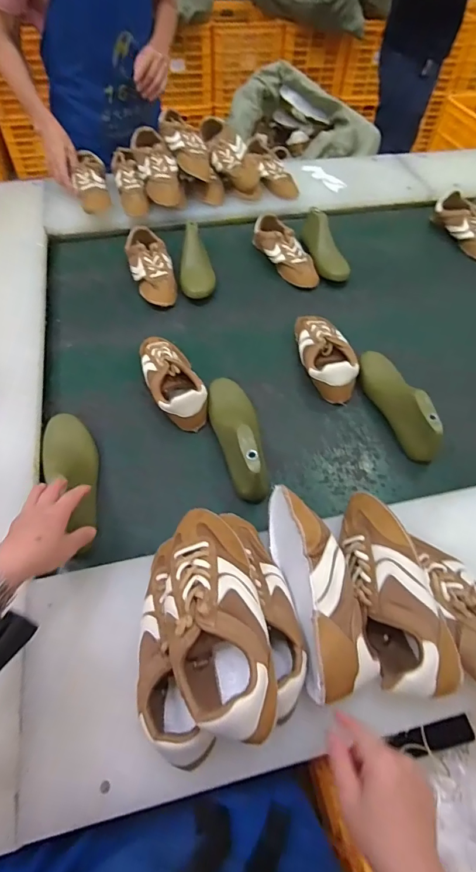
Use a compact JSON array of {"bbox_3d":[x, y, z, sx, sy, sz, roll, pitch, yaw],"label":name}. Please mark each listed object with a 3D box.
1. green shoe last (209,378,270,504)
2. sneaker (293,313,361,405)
[{"bbox_3d":[-0.002,-0.011,0.678,0.068,0.092,0.234,-11,43,-9],"label":"green shoe last"},{"bbox_3d":[0.161,-0.163,0.786,0.089,0.067,0.217,-5,55,-5],"label":"sneaker"}]

